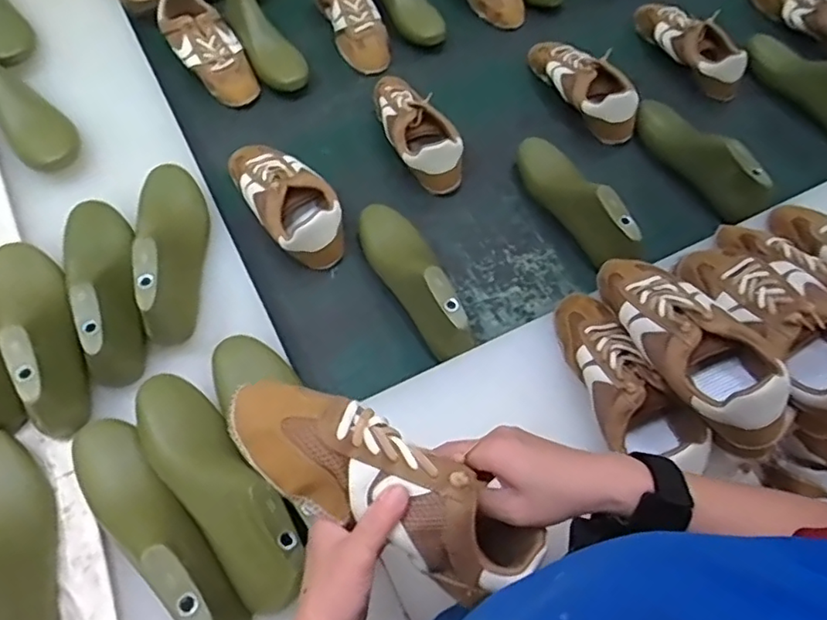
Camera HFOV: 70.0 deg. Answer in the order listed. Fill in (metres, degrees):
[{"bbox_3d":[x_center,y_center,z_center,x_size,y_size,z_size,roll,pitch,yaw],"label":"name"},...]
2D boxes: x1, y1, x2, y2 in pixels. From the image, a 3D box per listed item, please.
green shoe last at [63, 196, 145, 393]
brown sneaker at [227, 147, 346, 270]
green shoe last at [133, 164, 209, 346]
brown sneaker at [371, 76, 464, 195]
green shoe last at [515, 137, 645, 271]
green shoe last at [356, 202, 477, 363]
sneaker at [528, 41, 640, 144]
[{"bbox_3d":[-0.352,-0.038,0.663,0.085,0.076,0.251,-24,64,-14],"label":"green shoe last"},{"bbox_3d":[-0.174,-0.157,0.803,0.093,0.071,0.222,-29,65,-16],"label":"brown sneaker"},{"bbox_3d":[-0.284,-0.084,0.692,0.076,0.089,0.248,-13,62,-8],"label":"green shoe last"},{"bbox_3d":[-0.004,-0.281,0.881,0.086,0.074,0.239,-23,63,-15],"label":"brown sneaker"},{"bbox_3d":[0.219,-0.155,0.810,0.068,0.094,0.248,-19,62,-13],"label":"green shoe last"},{"bbox_3d":[-0.002,-0.047,0.733,0.069,0.083,0.246,-25,63,-16],"label":"green shoe last"},{"bbox_3d":[0.260,-0.367,0.950,0.080,0.083,0.253,-25,63,-16],"label":"sneaker"}]

